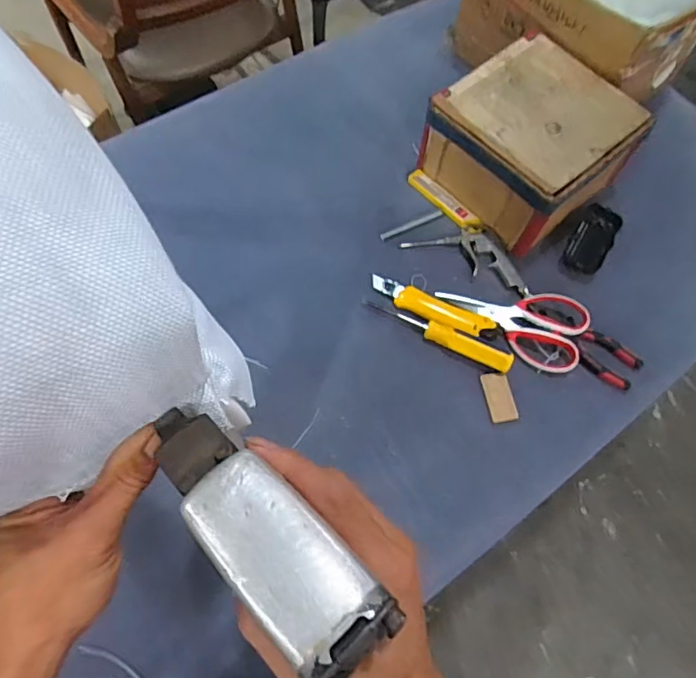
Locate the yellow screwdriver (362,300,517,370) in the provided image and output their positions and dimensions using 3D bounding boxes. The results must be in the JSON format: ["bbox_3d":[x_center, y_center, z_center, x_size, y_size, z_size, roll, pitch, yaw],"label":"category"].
[{"bbox_3d":[0.116,-0.008,0.681,0.197,0.031,0.026,27,67,9],"label":"yellow screwdriver"}]

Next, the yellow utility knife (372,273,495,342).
[{"bbox_3d":[0.111,-0.039,0.700,0.171,0.010,0.036,22,66,7],"label":"yellow utility knife"}]

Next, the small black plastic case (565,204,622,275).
[{"bbox_3d":[0.345,-0.139,0.754,0.051,0.027,0.109,32,67,11],"label":"small black plastic case"}]

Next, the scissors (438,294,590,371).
[{"bbox_3d":[0.212,-0.021,0.686,0.187,0.033,0.091,14,65,3],"label":"scissors"}]

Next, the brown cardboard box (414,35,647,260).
[{"bbox_3d":[0.253,-0.274,0.750,0.225,0.125,0.216,-38,73,-18],"label":"brown cardboard box"}]

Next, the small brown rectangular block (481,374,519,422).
[{"bbox_3d":[0.189,0.072,0.665,0.033,0.005,0.062,-13,74,2],"label":"small brown rectangular block"}]

